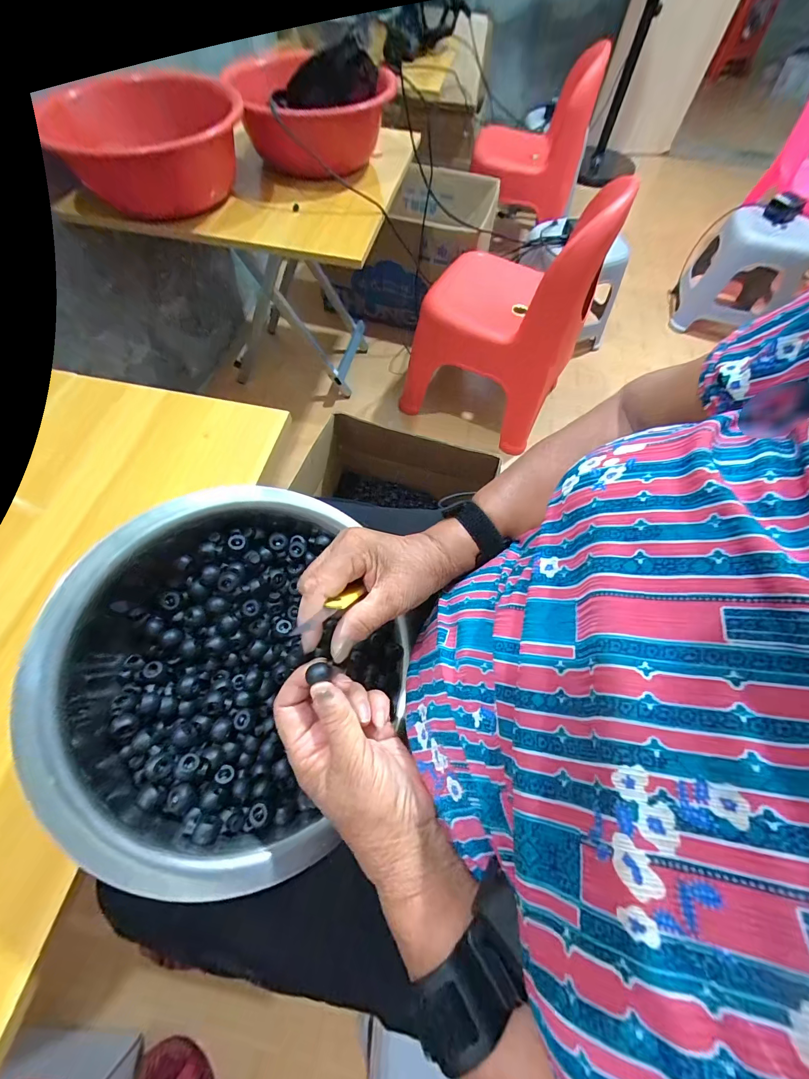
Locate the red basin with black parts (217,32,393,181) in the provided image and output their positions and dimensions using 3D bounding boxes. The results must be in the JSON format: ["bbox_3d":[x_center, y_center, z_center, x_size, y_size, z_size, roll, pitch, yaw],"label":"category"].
[{"bbox_3d":[-0.163,-0.826,0.718,0.289,0.140,0.291,-6,62,-5],"label":"red basin with black parts"}]

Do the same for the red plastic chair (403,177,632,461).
[{"bbox_3d":[0.270,-0.628,1.017,0.401,0.519,0.450,20,63,9],"label":"red plastic chair"}]

